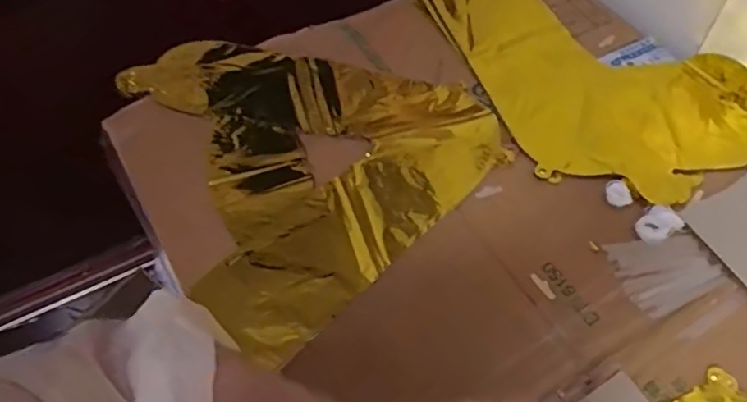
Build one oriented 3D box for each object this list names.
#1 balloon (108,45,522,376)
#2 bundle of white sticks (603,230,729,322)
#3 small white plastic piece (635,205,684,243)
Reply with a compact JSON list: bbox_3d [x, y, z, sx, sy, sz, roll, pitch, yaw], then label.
[{"bbox_3d":[-0.097,-0.067,0.618,0.315,0.029,0.372,-40,64,-22],"label":"balloon"},{"bbox_3d":[0.249,0.057,0.523,0.080,0.008,0.070,-22,59,-13],"label":"bundle of white sticks"},{"bbox_3d":[0.251,0.021,0.540,0.033,0.014,0.027,-23,59,-14],"label":"small white plastic piece"}]

